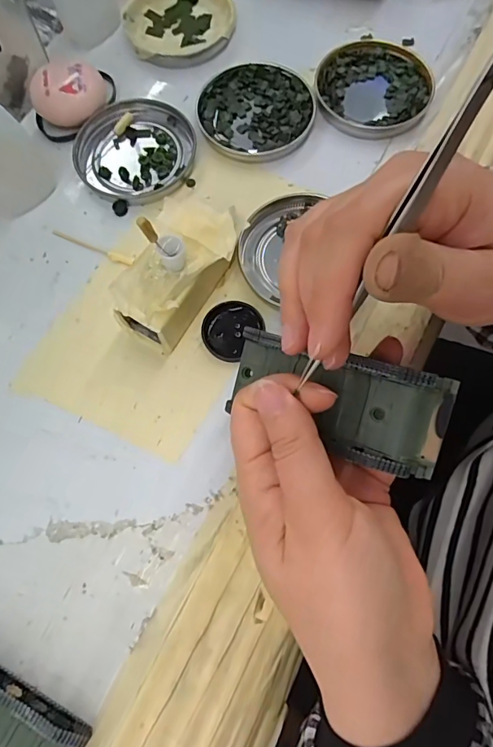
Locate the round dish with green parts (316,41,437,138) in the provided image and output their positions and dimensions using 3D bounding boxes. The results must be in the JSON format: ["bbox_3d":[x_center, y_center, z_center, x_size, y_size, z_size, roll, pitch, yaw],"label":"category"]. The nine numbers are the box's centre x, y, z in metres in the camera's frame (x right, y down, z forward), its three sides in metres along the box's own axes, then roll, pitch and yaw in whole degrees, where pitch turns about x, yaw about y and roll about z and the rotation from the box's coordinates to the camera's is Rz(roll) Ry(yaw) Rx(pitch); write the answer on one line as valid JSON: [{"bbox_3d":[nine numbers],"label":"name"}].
[{"bbox_3d":[0.087,-0.197,0.315,0.077,0.008,0.078,0,73,1],"label":"round dish with green parts"}]

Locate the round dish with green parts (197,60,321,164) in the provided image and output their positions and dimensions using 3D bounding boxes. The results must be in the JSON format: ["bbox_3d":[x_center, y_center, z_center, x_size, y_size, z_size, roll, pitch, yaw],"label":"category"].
[{"bbox_3d":[0.006,-0.180,0.312,0.078,0.008,0.076,0,73,1],"label":"round dish with green parts"}]

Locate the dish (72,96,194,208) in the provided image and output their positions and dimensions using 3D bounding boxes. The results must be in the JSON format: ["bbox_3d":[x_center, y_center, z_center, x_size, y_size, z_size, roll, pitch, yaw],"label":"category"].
[{"bbox_3d":[-0.075,-0.149,0.305,0.073,0.007,0.078,0,73,1],"label":"dish"}]

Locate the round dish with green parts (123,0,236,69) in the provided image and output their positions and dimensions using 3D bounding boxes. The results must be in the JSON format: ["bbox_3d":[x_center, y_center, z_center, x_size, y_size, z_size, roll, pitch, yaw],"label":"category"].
[{"bbox_3d":[-0.050,-0.262,0.341,0.078,0.013,0.081,0,73,1],"label":"round dish with green parts"}]

